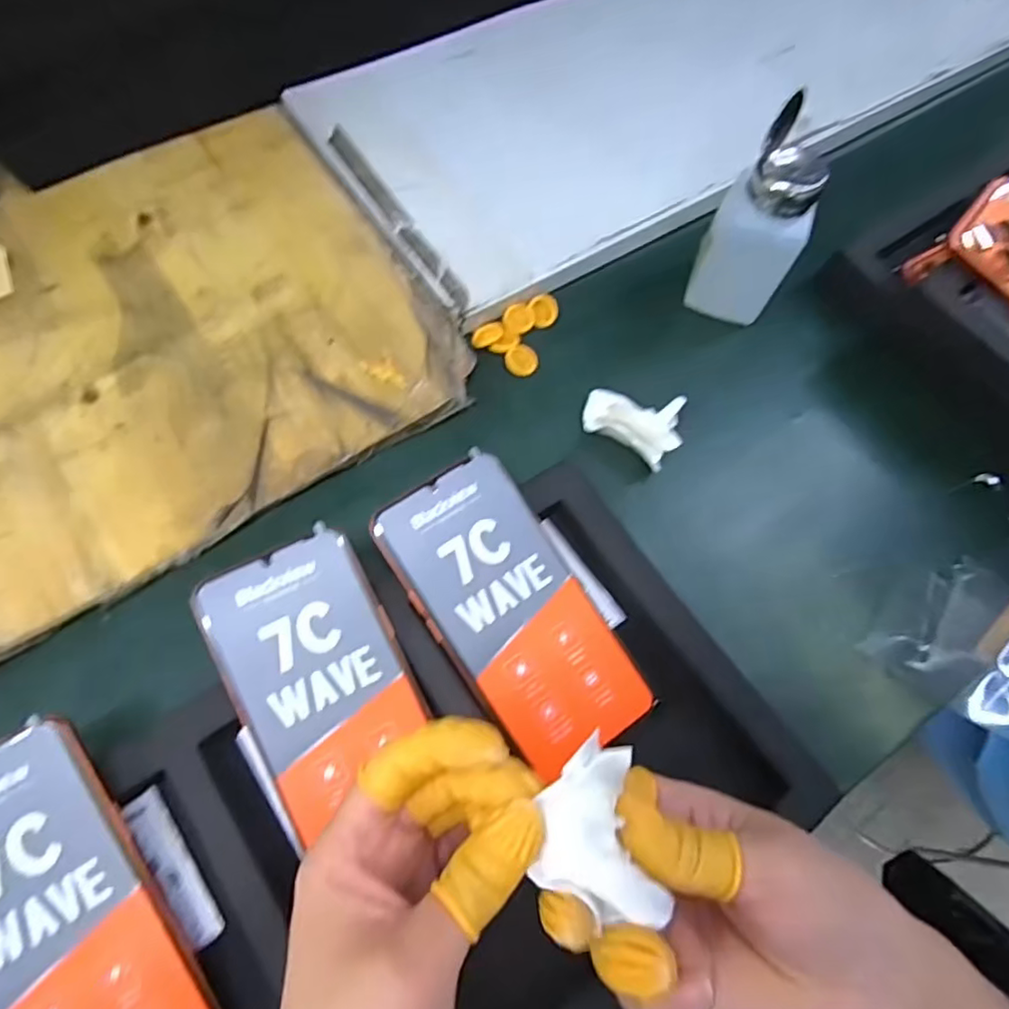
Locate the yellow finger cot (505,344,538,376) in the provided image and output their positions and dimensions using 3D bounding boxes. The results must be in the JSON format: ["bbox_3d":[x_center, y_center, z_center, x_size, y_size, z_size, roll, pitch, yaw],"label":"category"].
[{"bbox_3d":[0.011,-0.094,0.397,0.021,0.007,0.020,-34,102,-9],"label":"yellow finger cot"}]

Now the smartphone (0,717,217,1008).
[{"bbox_3d":[-0.182,0.177,0.250,0.077,0.005,0.160,-28,86,-13],"label":"smartphone"}]

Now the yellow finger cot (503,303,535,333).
[{"bbox_3d":[0.010,-0.123,0.404,0.020,0.005,0.021,4,67,-1],"label":"yellow finger cot"}]

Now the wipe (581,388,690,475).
[{"bbox_3d":[0.079,-0.050,0.381,0.059,0.018,0.045,18,68,5],"label":"wipe"}]

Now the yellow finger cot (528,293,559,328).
[{"bbox_3d":[0.027,-0.130,0.409,0.019,0.004,0.022,-14,89,-12],"label":"yellow finger cot"}]

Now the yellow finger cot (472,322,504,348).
[{"bbox_3d":[-0.011,-0.111,0.397,0.022,0.004,0.015,-25,71,-12],"label":"yellow finger cot"}]

